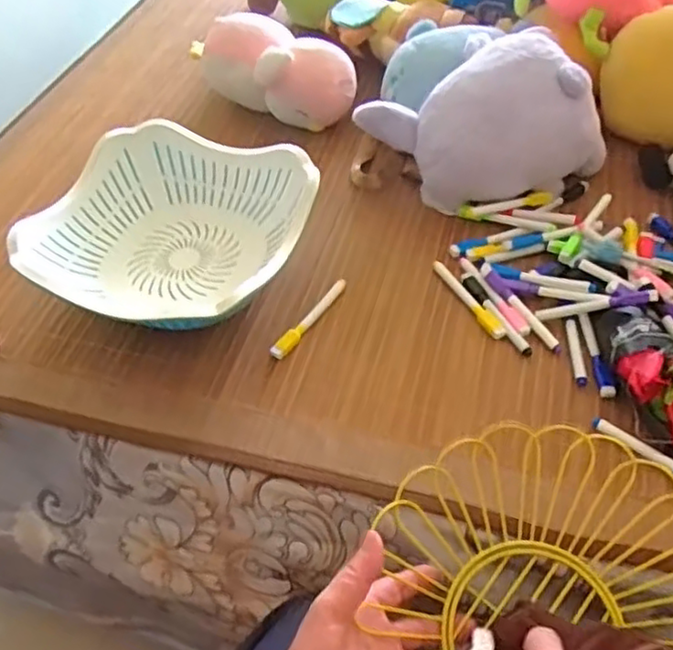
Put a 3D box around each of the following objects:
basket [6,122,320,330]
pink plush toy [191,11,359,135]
[{"bbox_3d":[-0.163,-0.092,0.689,0.258,0.093,0.244,14,54,16],"label":"basket"},{"bbox_3d":[-0.085,-0.331,0.874,0.228,0.110,0.102,30,59,25],"label":"pink plush toy"}]

